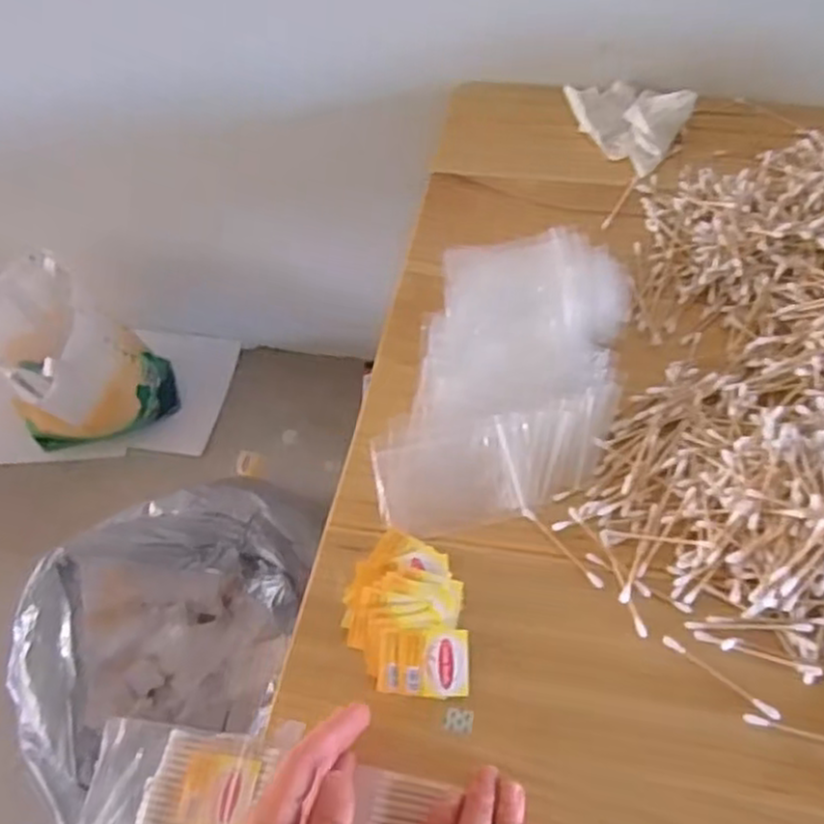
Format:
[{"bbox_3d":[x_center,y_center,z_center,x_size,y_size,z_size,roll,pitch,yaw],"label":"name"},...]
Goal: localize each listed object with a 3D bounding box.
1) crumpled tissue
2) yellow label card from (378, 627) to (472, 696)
[{"bbox_3d":[0.216,-0.294,0.738,0.086,0.034,0.133,-33,60,-17],"label":"crumpled tissue"},{"bbox_3d":[0.008,0.163,0.482,0.058,0.004,0.041,3,74,0],"label":"yellow label card"}]

